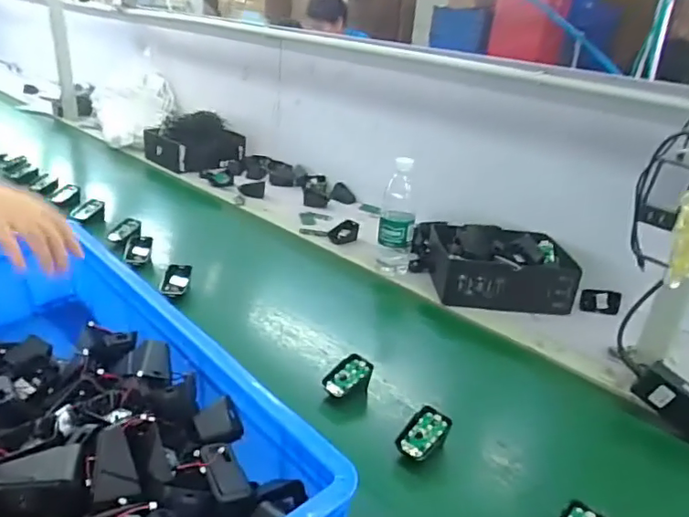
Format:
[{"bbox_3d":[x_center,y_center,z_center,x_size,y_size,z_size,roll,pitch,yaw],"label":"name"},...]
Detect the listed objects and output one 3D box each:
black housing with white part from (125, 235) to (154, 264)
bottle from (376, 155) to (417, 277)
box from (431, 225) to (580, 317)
[{"bbox_3d":[-0.391,-0.016,1.035,0.046,0.018,0.064,9,52,-18],"label":"black housing with white part"},{"bbox_3d":[0.102,-0.080,1.019,0.066,0.210,0.078,8,26,6],"label":"bottle"},{"bbox_3d":[0.297,0.011,1.035,0.253,0.088,0.204,5,26,-1],"label":"box"}]

